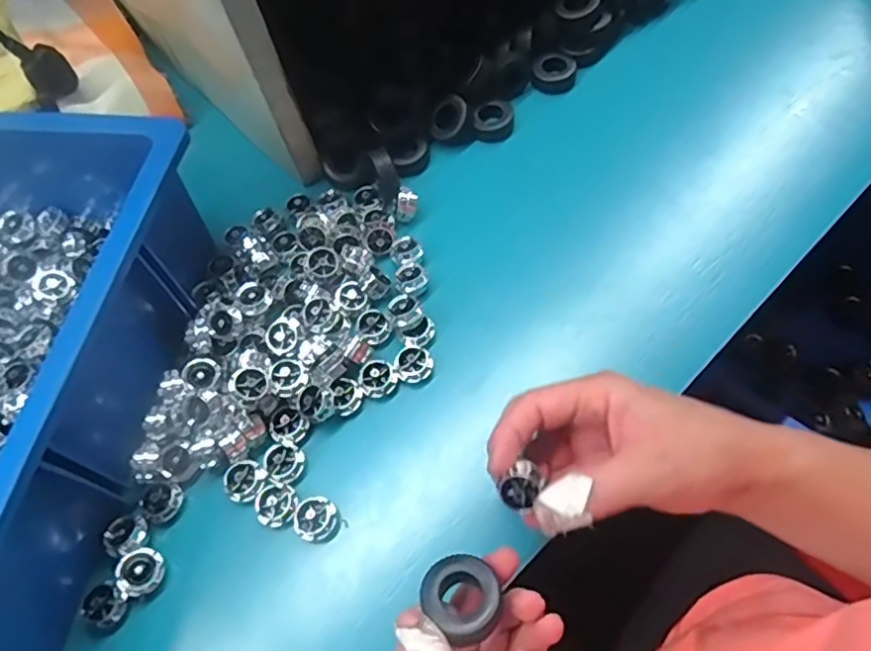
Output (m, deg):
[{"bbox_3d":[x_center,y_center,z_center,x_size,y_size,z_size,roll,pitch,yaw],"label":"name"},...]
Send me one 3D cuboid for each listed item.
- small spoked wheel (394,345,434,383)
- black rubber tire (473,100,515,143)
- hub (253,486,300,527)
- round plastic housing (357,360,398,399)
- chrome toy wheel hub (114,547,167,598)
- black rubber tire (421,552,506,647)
[{"bbox_3d":[-0.015,0.026,0.411,0.025,0.009,0.024,-2,63,4],"label":"small spoked wheel"},{"bbox_3d":[0.047,-0.164,0.497,0.033,0.011,0.032,-3,63,3],"label":"black rubber tire"},{"bbox_3d":[-0.095,0.108,0.373,0.026,0.007,0.023,0,63,5],"label":"hub"},{"bbox_3d":[-0.038,0.035,0.405,0.023,0.008,0.023,-2,63,4],"label":"round plastic housing"},{"bbox_3d":[-0.172,0.144,0.362,0.025,0.008,0.025,32,70,19],"label":"chrome toy wheel hub"},{"bbox_3d":[0.012,0.123,0.286,0.035,0.009,0.033,38,72,16],"label":"black rubber tire"}]

